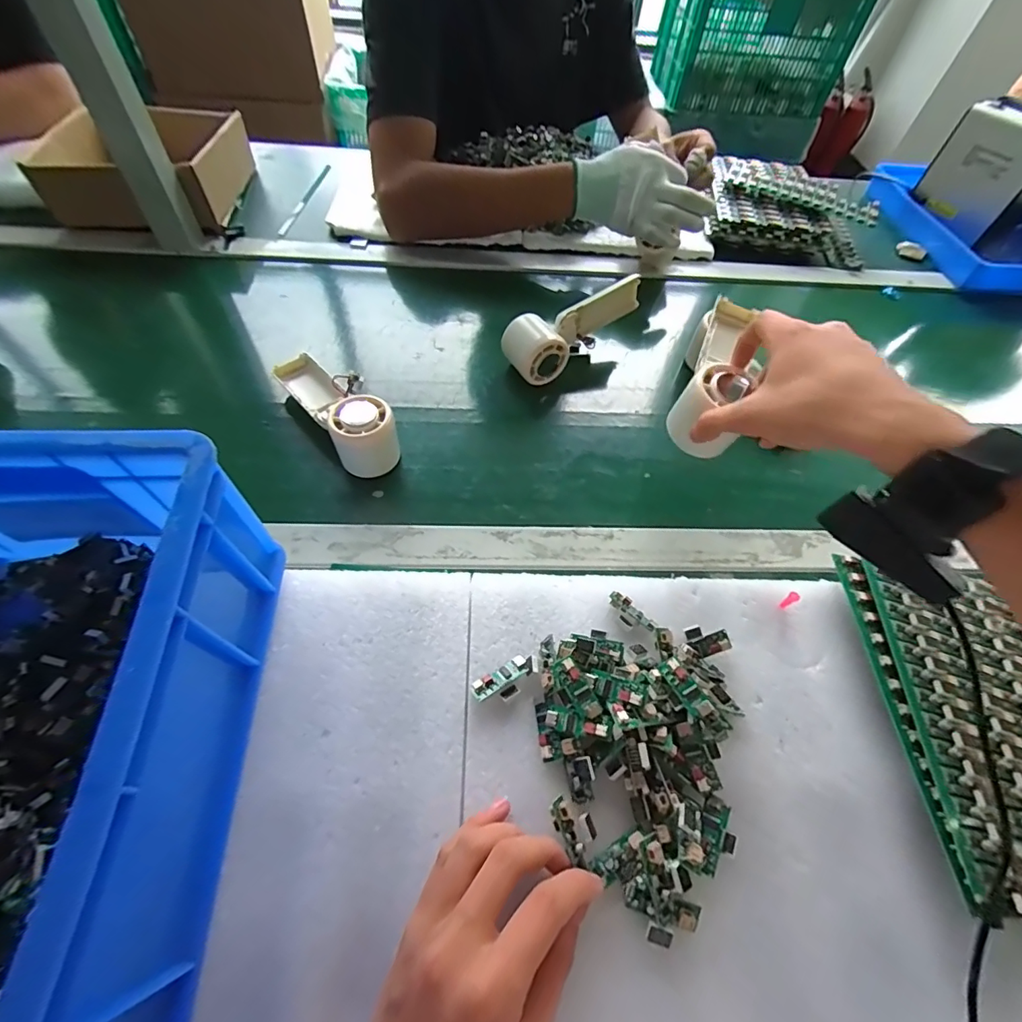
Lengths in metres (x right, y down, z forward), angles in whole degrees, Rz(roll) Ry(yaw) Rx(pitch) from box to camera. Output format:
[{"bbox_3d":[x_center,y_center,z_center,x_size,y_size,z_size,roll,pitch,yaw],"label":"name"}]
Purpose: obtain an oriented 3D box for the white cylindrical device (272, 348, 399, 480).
[{"bbox_3d":[-0.167,-0.104,0.461,0.062,0.060,0.162,-34,64,-23],"label":"white cylindrical device"}]

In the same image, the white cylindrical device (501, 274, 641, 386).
[{"bbox_3d":[0.063,-0.204,0.530,0.160,0.066,0.057,-38,66,-25],"label":"white cylindrical device"}]

